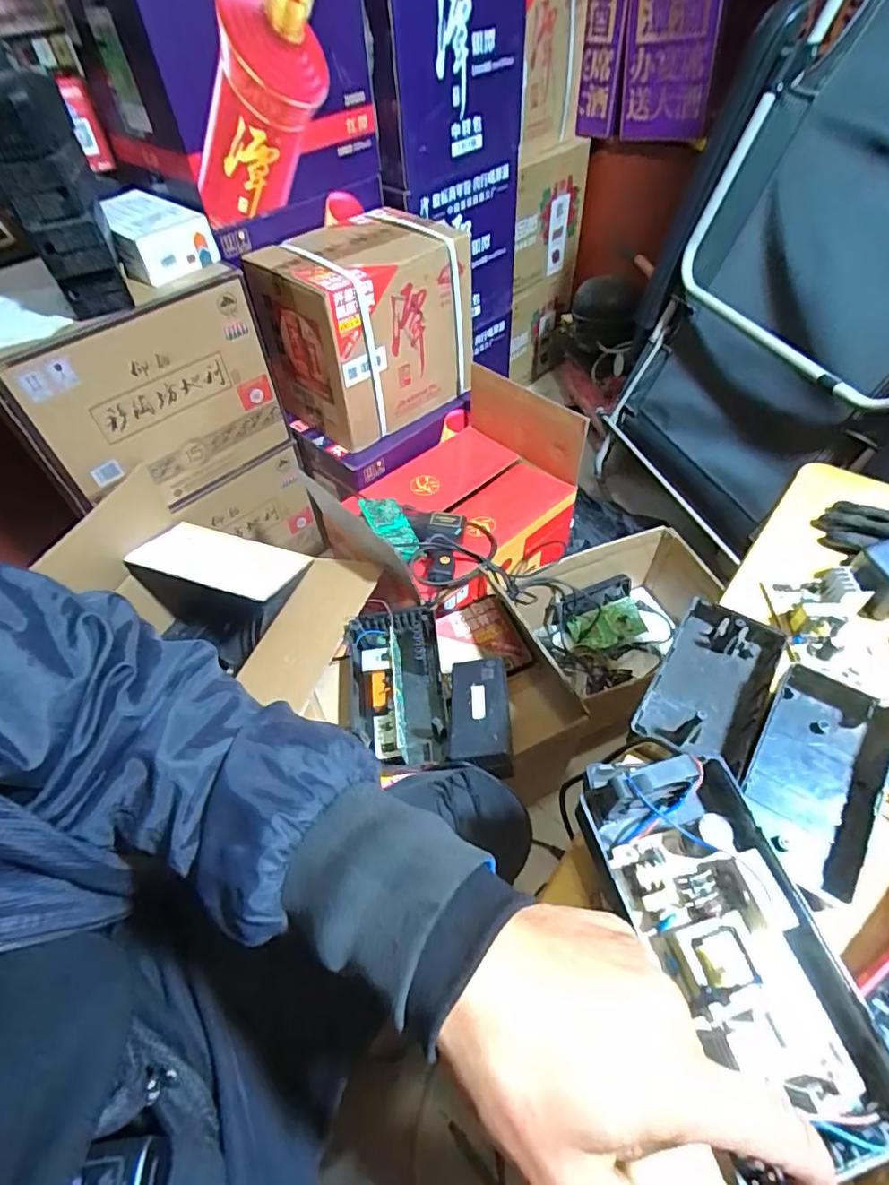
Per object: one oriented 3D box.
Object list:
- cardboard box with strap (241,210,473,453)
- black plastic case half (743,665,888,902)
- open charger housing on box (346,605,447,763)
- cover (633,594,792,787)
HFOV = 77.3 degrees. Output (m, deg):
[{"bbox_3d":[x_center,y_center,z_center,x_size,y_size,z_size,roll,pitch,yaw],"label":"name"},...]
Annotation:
[{"bbox_3d":[-0.137,-0.485,1.025,0.332,0.282,0.211,-37,58,-23],"label":"cardboard box with strap"},{"bbox_3d":[0.266,0.126,0.394,0.074,0.034,0.157,25,57,22],"label":"black plastic case half"},{"bbox_3d":[-0.065,0.118,0.743,0.118,0.081,0.207,-7,52,-2],"label":"open charger housing on box"},{"bbox_3d":[0.215,0.073,0.448,0.079,0.032,0.145,27,58,23],"label":"cover"}]

